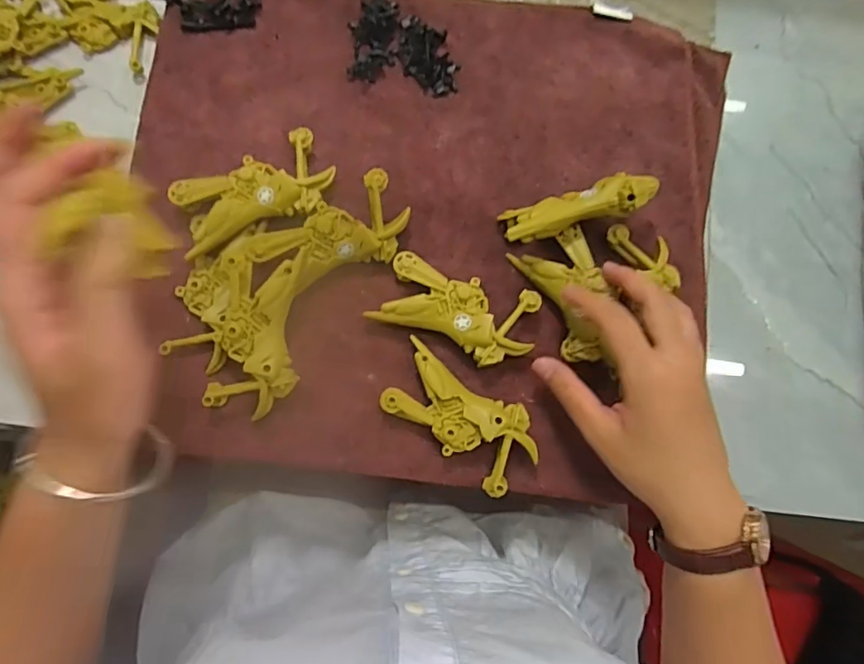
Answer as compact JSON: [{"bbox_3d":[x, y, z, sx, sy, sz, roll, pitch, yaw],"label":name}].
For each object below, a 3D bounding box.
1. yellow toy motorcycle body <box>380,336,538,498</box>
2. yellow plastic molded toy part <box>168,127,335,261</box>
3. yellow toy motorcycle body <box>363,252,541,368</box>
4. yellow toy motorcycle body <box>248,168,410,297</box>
[{"bbox_3d":[0.018,0.054,0.349,0.095,0.023,0.050,35,81,2],"label":"yellow toy motorcycle body"},{"bbox_3d":[-0.114,-0.087,0.363,0.099,0.024,0.050,-27,84,-7],"label":"yellow plastic molded toy part"},{"bbox_3d":[0.016,-0.013,0.360,0.097,0.021,0.051,17,80,-1],"label":"yellow toy motorcycle body"},{"bbox_3d":[-0.063,-0.058,0.356,0.095,0.038,0.047,-23,83,-7],"label":"yellow toy motorcycle body"}]

